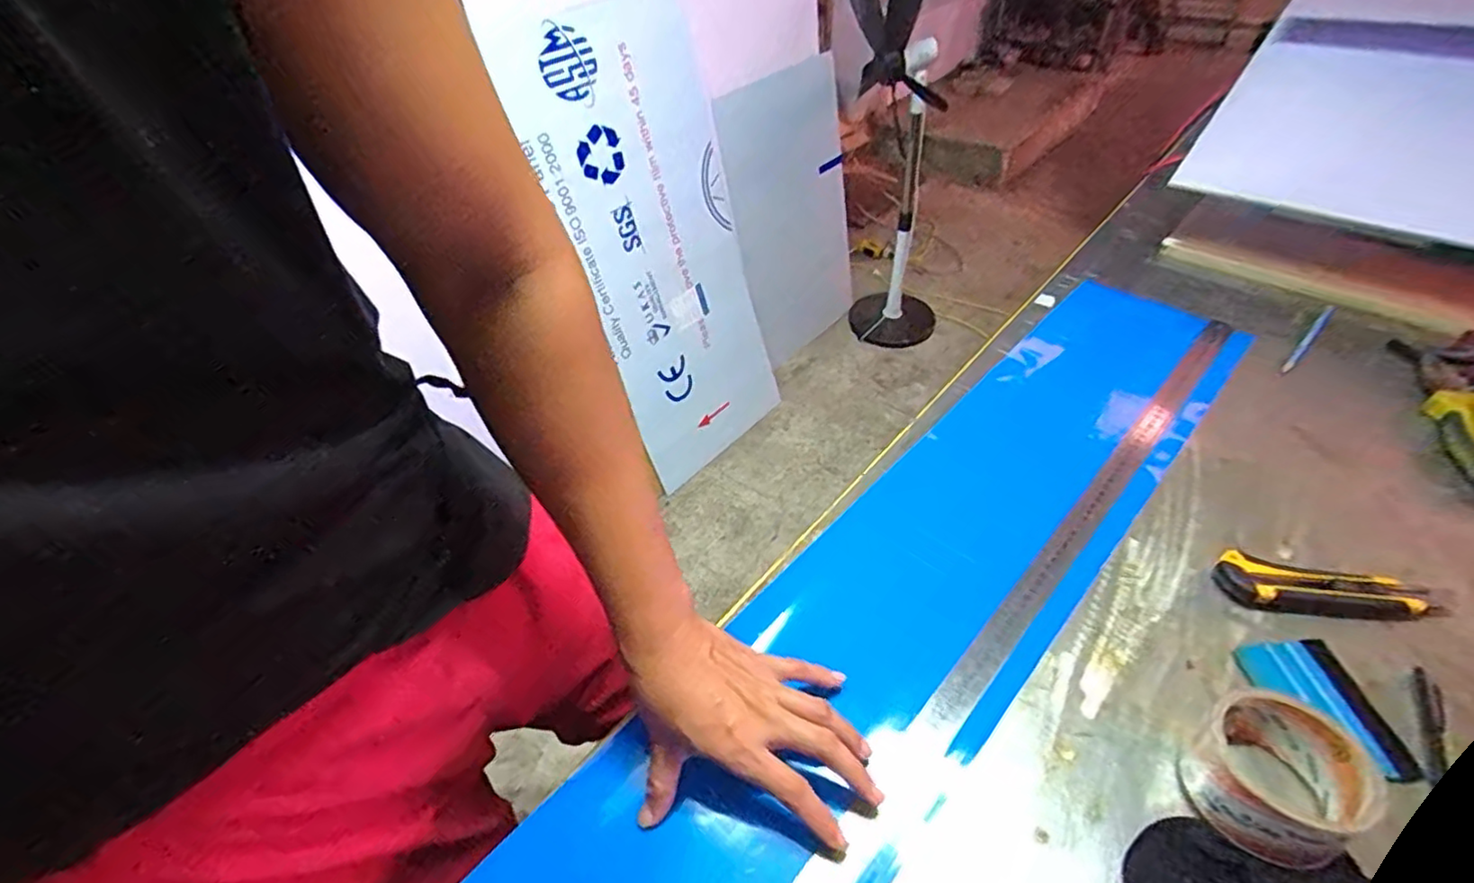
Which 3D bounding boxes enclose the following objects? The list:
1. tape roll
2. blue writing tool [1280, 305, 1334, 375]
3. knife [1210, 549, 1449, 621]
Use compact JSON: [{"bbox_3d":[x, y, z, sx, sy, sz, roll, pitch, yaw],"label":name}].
[{"bbox_3d":[0.341,0.209,0.395,0.091,0.063,0.084,-4,45,3],"label":"tape roll"},{"bbox_3d":[0.665,-0.121,0.729,0.155,0.011,0.012,-36,51,-26],"label":"blue writing tool"},{"bbox_3d":[0.469,0.120,0.499,0.151,0.016,0.043,7,46,14],"label":"knife"}]

